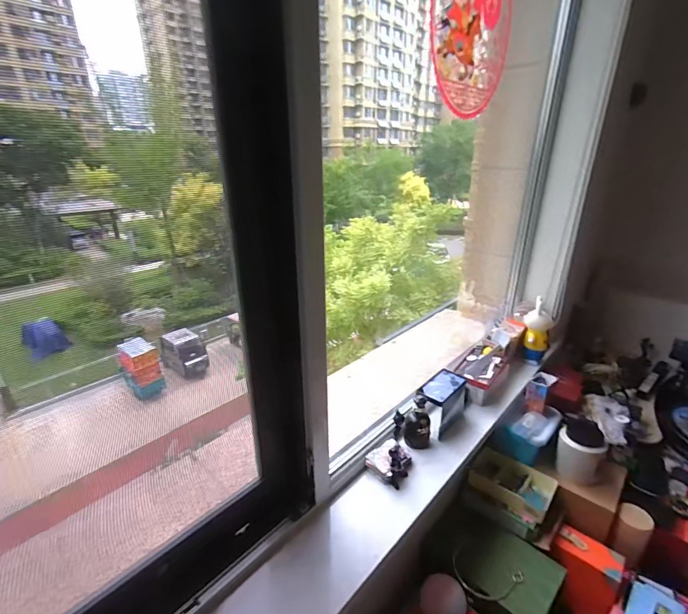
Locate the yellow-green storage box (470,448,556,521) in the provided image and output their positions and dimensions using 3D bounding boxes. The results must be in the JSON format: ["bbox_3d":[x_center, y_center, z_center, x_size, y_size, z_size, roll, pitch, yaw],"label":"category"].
[{"bbox_3d":[0.464,0.496,1.020,0.196,0.074,0.132,19,30,38],"label":"yellow-green storage box"}]

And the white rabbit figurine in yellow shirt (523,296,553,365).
[{"bbox_3d":[0.627,0.084,1.207,0.085,0.198,0.077,14,27,30],"label":"white rabbit figurine in yellow shirt"}]

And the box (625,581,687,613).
[{"bbox_3d":[0.687,0.678,0.815,0.092,0.024,0.108,21,31,40],"label":"box"}]

